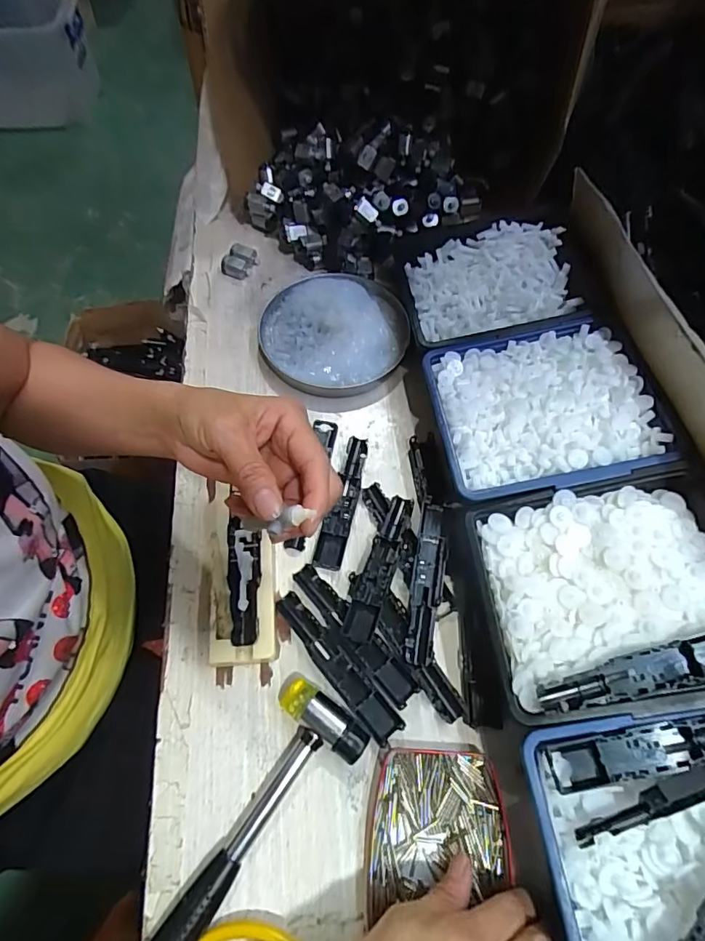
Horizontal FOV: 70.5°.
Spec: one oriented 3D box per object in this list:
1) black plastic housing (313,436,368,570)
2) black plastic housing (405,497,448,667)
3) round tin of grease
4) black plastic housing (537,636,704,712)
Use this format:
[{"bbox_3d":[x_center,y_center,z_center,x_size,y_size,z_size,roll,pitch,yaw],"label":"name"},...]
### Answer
[{"bbox_3d":[-0.006,0.024,0.414,0.022,0.007,0.119,13,63,6],"label":"black plastic housing"},{"bbox_3d":[0.057,0.080,0.373,0.022,0.013,0.122,9,63,5],"label":"black plastic housing"},{"bbox_3d":[-0.018,-0.136,0.489,0.139,0.025,0.147,0,63,0],"label":"round tin of grease"},{"bbox_3d":[0.168,0.118,0.289,0.116,0.016,0.022,-12,63,-6],"label":"black plastic housing"}]

